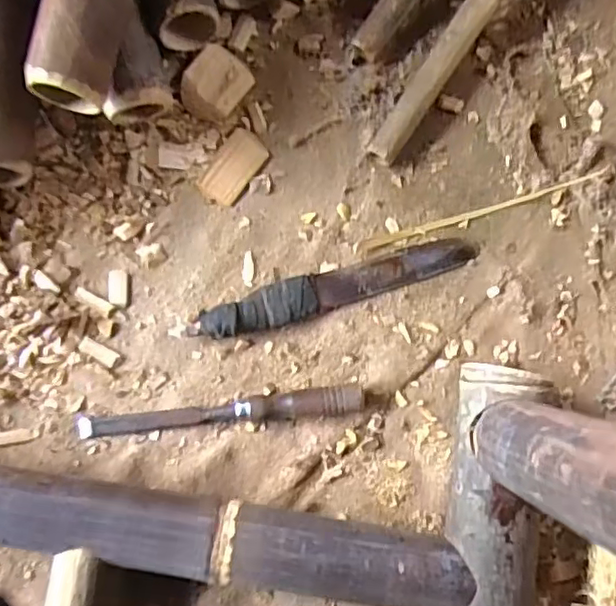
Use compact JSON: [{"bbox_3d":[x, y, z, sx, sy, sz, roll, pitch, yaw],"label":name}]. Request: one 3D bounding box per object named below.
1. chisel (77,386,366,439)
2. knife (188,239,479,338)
[{"bbox_3d":[-0.075,0.095,0.532,0.247,0.023,0.024,-5,84,-3],"label":"chisel"},{"bbox_3d":[0.027,-0.015,0.548,0.261,0.024,0.036,-16,85,-5],"label":"knife"}]

